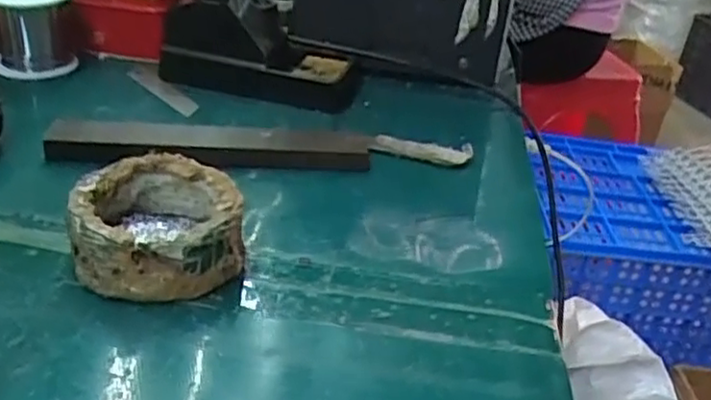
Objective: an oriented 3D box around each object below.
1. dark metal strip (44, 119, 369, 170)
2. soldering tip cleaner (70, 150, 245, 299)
[{"bbox_3d":[-0.096,-0.038,0.477,0.209,0.017,0.034,1,31,-9],"label":"dark metal strip"},{"bbox_3d":[-0.101,0.014,0.367,0.081,0.043,0.078,1,31,-10],"label":"soldering tip cleaner"}]

